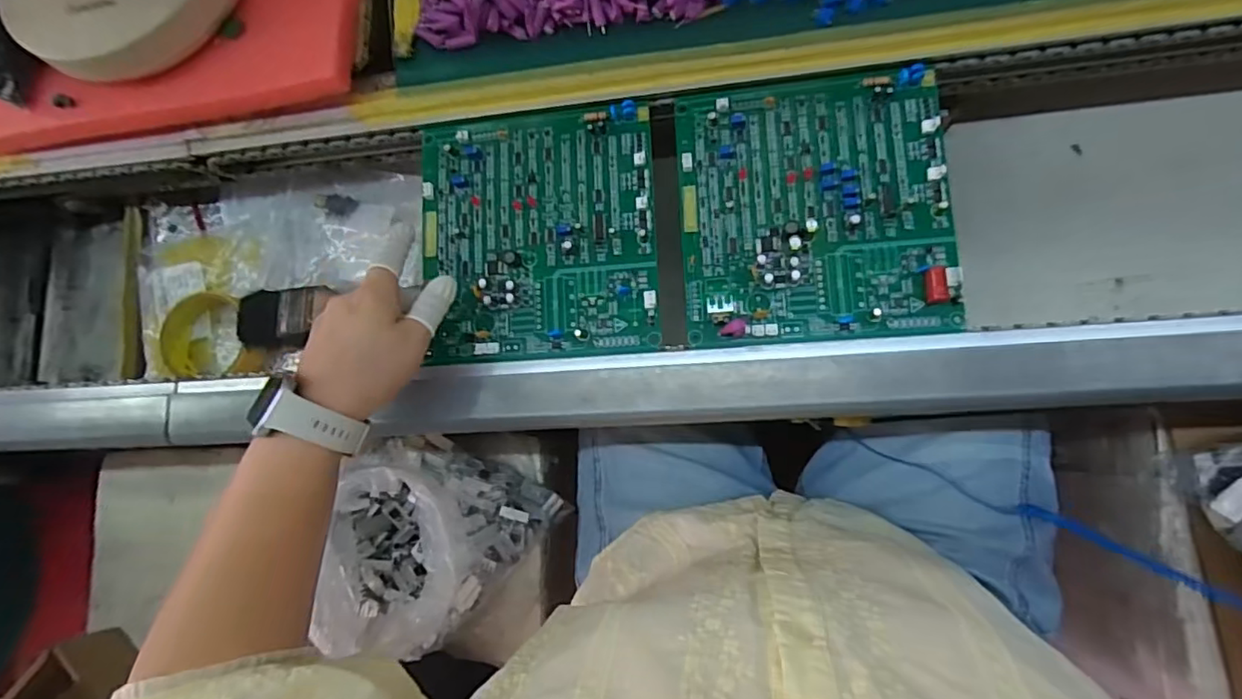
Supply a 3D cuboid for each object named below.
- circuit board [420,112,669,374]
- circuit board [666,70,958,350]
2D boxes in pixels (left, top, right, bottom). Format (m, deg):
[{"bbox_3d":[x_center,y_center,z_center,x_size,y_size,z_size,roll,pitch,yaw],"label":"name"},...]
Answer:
[{"bbox_3d":[-0.062,-0.085,0.429,0.174,0.013,0.182,-3,83,5],"label":"circuit board"},{"bbox_3d":[0.131,-0.099,0.398,0.177,0.023,0.182,-3,83,5],"label":"circuit board"}]

